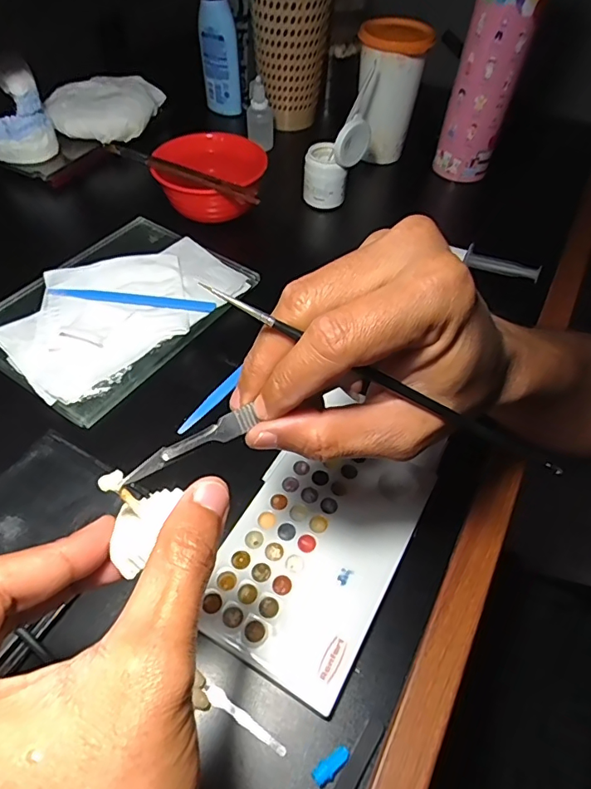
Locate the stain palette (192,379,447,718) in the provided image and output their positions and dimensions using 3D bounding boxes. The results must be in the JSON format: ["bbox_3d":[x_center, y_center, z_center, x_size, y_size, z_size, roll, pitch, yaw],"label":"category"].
[{"bbox_3d":[0.015,0.082,0.290,0.091,0.012,0.155,26,55,16],"label":"stain palette"}]

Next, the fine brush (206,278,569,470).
[{"bbox_3d":[0.038,-0.003,0.190,0.161,0.006,0.004,27,55,-9],"label":"fine brush"}]

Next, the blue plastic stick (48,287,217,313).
[{"bbox_3d":[-0.135,-0.079,0.403,0.137,0.004,0.008,6,52,1],"label":"blue plastic stick"}]

